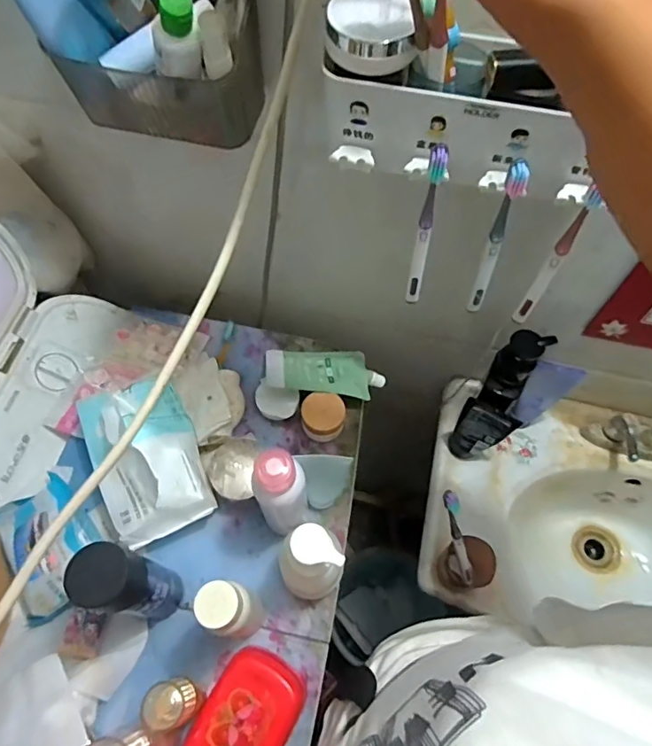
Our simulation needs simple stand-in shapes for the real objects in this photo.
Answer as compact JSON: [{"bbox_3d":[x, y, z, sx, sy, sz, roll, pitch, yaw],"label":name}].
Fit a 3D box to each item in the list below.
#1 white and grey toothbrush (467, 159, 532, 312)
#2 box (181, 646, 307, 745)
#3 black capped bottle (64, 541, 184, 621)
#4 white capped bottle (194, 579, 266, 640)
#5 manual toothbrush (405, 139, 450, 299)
[{"bbox_3d":[0.154,-0.117,0.466,0.021,0.171,0.020,13,62,7],"label":"white and grey toothbrush"},{"bbox_3d":[-0.078,0.342,0.494,0.085,0.055,0.124,26,64,14],"label":"box"},{"bbox_3d":[-0.185,0.206,0.491,0.047,0.193,0.050,0,61,0],"label":"black capped bottle"},{"bbox_3d":[-0.085,0.228,0.480,0.032,0.190,0.034,-14,62,-8],"label":"white capped bottle"},{"bbox_3d":[0.092,-0.131,0.472,0.015,0.173,0.027,4,61,3],"label":"manual toothbrush"}]

